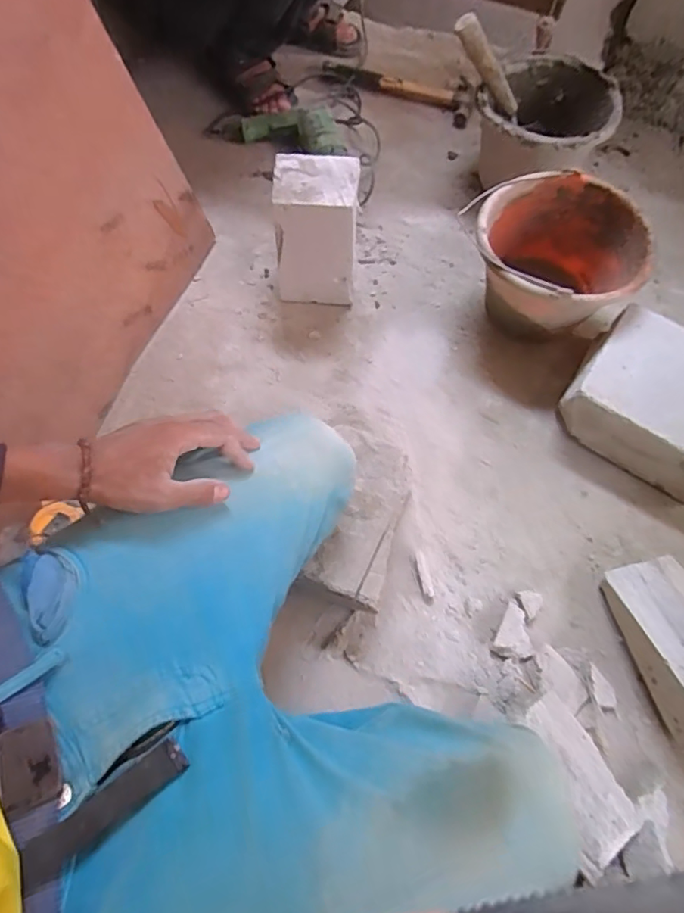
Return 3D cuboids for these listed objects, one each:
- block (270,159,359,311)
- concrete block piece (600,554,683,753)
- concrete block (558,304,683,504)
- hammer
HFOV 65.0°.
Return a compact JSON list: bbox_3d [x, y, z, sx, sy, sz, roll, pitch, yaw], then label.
[{"bbox_3d":[-0.039,-0.339,0.830,0.120,0.202,0.100,1,66,-1],"label":"block"},{"bbox_3d":[0.418,0.229,0.647,0.107,0.105,0.218,-12,67,-7],"label":"concrete block piece"},{"bbox_3d":[0.455,-0.083,0.781,0.227,0.101,0.203,31,68,11],"label":"concrete block"},{"bbox_3d":[0.117,-0.762,1.124,0.311,0.027,0.126,5,66,0],"label":"hammer"}]

